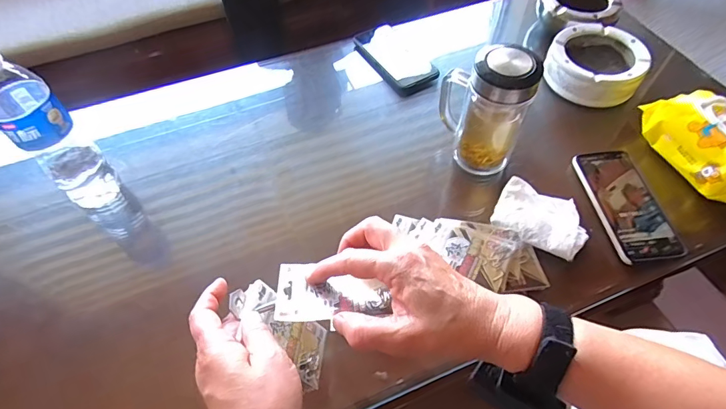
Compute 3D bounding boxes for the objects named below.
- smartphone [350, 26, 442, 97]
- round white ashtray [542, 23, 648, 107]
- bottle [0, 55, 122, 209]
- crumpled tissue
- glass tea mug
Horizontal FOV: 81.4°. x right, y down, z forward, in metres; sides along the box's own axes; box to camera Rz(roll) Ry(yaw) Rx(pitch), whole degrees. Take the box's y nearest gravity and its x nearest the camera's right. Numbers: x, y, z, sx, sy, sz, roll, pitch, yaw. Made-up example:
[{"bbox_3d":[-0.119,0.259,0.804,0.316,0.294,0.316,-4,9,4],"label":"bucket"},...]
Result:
[{"bbox_3d":[0.052,-0.250,0.717,0.080,0.016,0.167,-26,59,-16],"label":"smartphone"},{"bbox_3d":[0.368,-0.225,0.665,0.141,0.049,0.142,-1,56,1],"label":"round white ashtray"},{"bbox_3d":[-0.366,-0.085,0.488,0.061,0.226,0.065,-36,62,-21],"label":"bottle"},{"bbox_3d":[0.219,0.018,0.518,0.109,0.024,0.070,27,60,19],"label":"crumpled tissue"},{"bbox_3d":[0.148,-0.118,0.537,0.105,0.165,0.068,13,57,10],"label":"glass tea mug"}]

